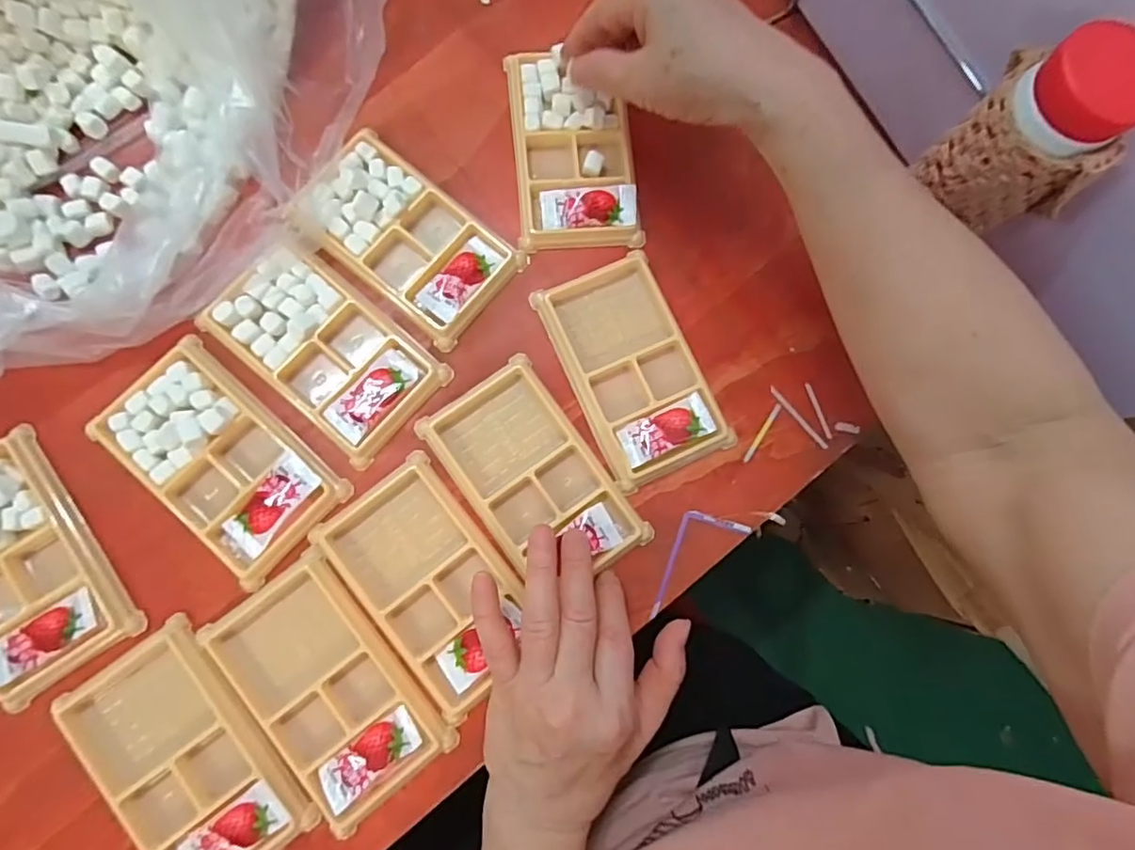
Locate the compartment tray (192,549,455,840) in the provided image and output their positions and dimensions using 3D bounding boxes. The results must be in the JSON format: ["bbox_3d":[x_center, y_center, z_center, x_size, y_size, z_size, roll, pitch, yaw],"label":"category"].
[{"bbox_3d":[-0.134,0.147,0.329,0.074,0.012,0.134,-37,87,-8],"label":"compartment tray"}]

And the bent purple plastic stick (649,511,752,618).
[{"bbox_3d":[0.072,0.078,0.362,0.080,0.004,0.033,-38,87,-8],"label":"bent purple plastic stick"}]

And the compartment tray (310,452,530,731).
[{"bbox_3d":[-0.078,0.091,0.347,0.076,0.019,0.134,-37,87,-8],"label":"compartment tray"}]

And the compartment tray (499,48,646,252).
[{"bbox_3d":[0.004,-0.182,0.386,0.077,0.012,0.134,-5,83,-5],"label":"compartment tray"}]

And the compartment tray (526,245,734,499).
[{"bbox_3d":[0.042,-0.037,0.369,0.081,0.011,0.134,-24,85,-7],"label":"compartment tray"}]

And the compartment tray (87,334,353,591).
[{"bbox_3d":[-0.201,0.021,0.338,0.131,0.015,0.076,43,81,2],"label":"compartment tray"}]

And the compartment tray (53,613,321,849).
[{"bbox_3d":[-0.204,0.181,0.318,0.078,0.014,0.137,-35,86,-8],"label":"compartment tray"}]

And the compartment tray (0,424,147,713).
[{"bbox_3d":[-0.303,0.077,0.324,0.073,0.014,0.131,-32,86,-8],"label":"compartment tray"}]

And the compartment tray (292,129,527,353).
[{"bbox_3d":[-0.099,-0.118,0.367,0.128,0.011,0.077,39,81,1],"label":"compartment tray"}]

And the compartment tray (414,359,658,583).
[{"bbox_3d":[-0.020,0.034,0.356,0.076,0.013,0.134,-35,86,-8],"label":"compartment tray"}]

